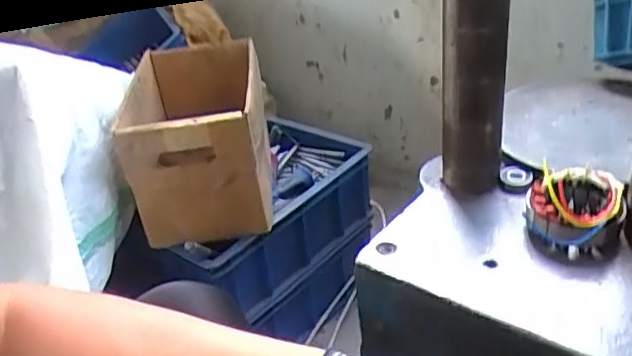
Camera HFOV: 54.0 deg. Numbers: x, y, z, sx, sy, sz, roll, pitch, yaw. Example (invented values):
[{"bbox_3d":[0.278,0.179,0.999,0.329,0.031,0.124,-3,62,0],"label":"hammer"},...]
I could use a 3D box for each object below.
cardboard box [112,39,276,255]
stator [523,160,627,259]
[{"bbox_3d":[-0.183,-0.075,1.015,0.199,0.190,0.339,-7,32,-1],"label":"cardboard box"},{"bbox_3d":[0.252,0.032,0.606,0.088,0.056,0.088,4,33,17],"label":"stator"}]

